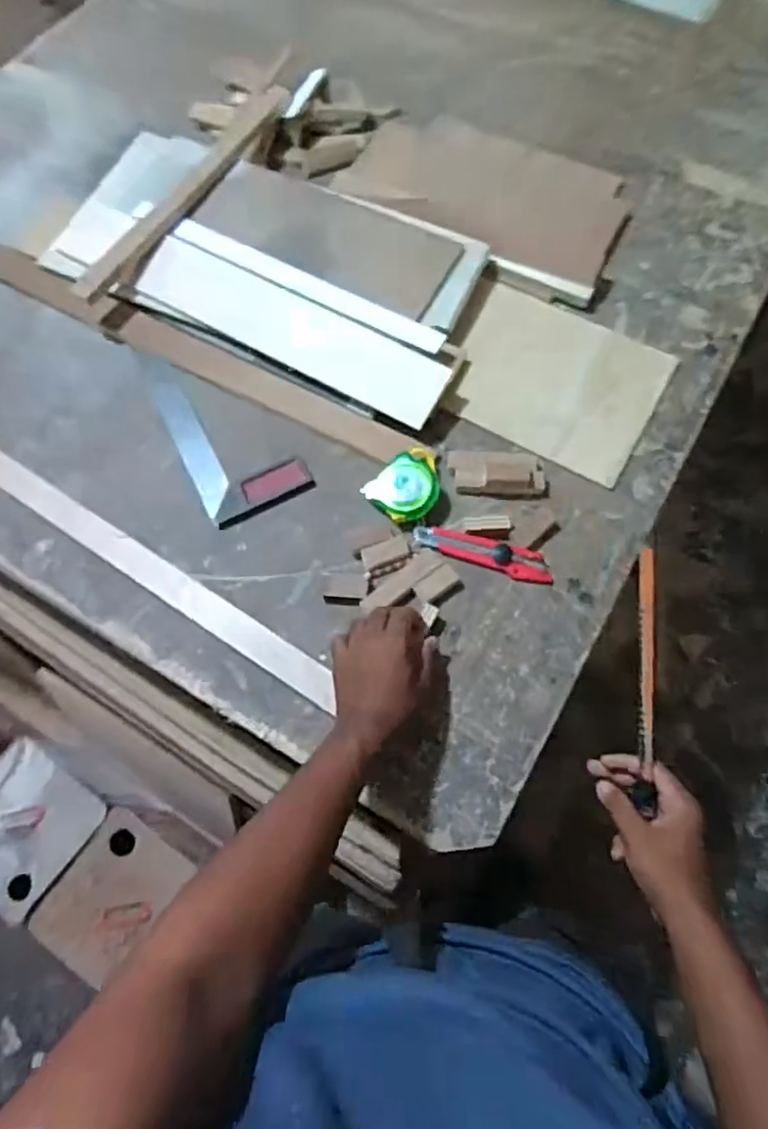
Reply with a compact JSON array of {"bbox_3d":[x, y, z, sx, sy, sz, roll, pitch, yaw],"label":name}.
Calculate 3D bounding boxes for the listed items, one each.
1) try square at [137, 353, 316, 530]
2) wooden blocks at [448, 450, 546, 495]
[{"bbox_3d":[-0.200,-0.174,0.784,0.121,0.010,0.270,-28,71,-10],"label":"try square"},{"bbox_3d":[0.128,-0.105,0.731,0.108,0.020,0.050,4,69,2],"label":"wooden blocks"}]

